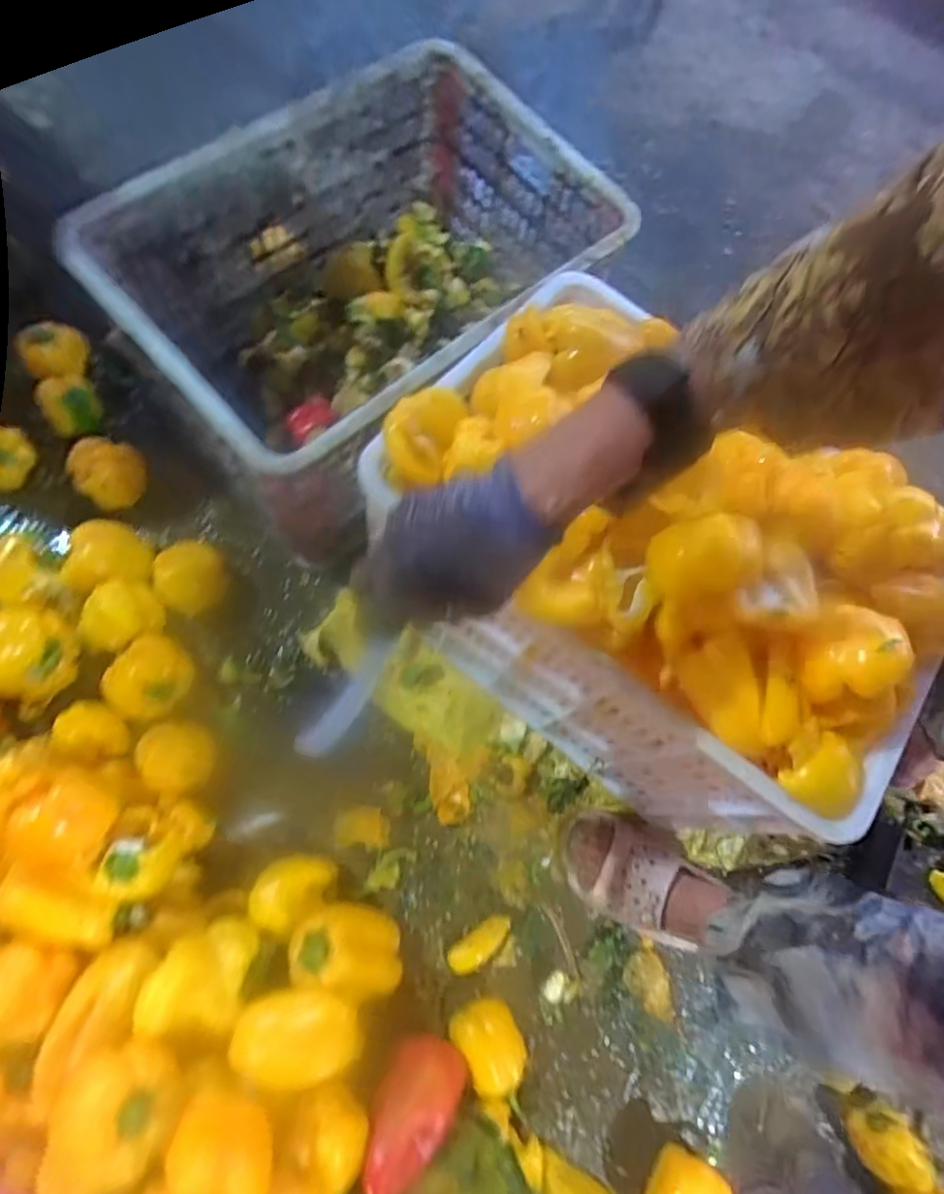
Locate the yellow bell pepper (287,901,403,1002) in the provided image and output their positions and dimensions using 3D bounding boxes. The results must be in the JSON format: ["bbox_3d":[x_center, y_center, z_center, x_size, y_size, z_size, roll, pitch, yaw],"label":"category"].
[{"bbox_3d":[-0.125,0.364,0.617,0.067,0.104,0.091,-27,41,24],"label":"yellow bell pepper"}]

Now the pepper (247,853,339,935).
[{"bbox_3d":[-0.192,0.316,0.644,0.076,0.058,0.070,0,69,-1],"label":"pepper"}]

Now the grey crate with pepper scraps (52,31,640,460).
[{"bbox_3d":[-0.124,-0.347,0.721,0.489,0.261,0.380,-39,75,-14],"label":"grey crate with pepper scraps"}]

